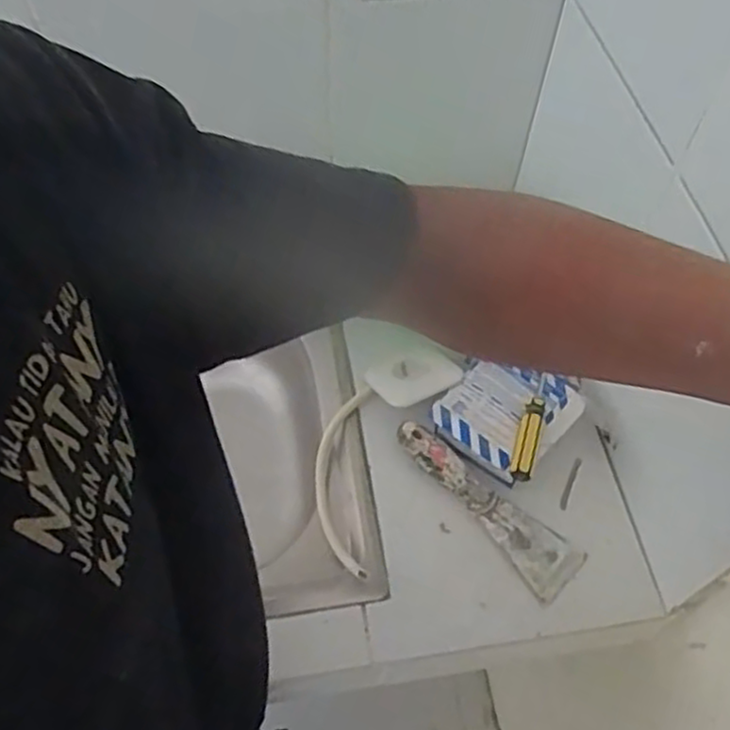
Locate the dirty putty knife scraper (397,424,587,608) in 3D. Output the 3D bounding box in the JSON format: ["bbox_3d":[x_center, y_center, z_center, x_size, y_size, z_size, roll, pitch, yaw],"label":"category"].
[{"bbox_3d":[0.106,0.123,0.664,0.193,0.030,0.055,38,63,22],"label":"dirty putty knife scraper"}]

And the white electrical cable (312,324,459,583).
[{"bbox_3d":[0.013,0.061,0.699,0.096,0.035,0.219,23,58,13],"label":"white electrical cable"}]

